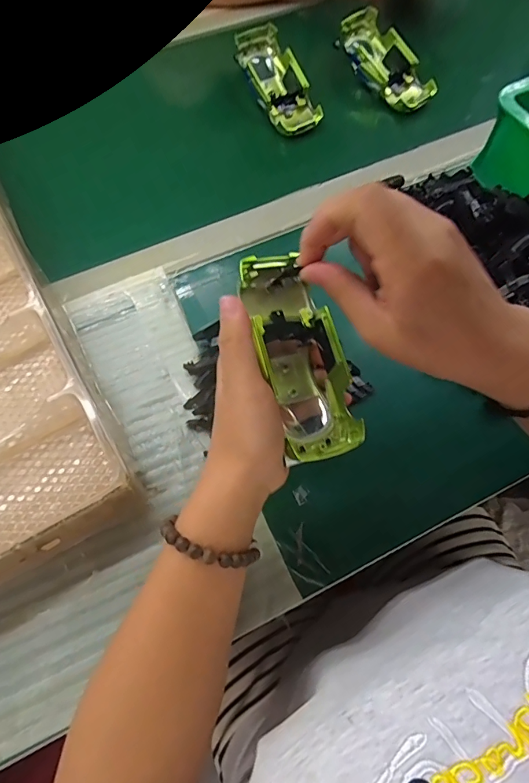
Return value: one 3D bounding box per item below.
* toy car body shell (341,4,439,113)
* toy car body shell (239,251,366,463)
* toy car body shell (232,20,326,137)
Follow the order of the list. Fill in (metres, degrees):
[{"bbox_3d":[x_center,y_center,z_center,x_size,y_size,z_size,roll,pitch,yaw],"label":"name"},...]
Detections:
[{"bbox_3d":[0.138,-0.385,0.495,0.064,0.039,0.137,-34,73,-16],"label":"toy car body shell"},{"bbox_3d":[0.023,-0.024,0.283,0.048,0.041,0.134,-18,84,-9],"label":"toy car body shell"},{"bbox_3d":[0.012,-0.354,0.488,0.060,0.032,0.134,-24,84,-11],"label":"toy car body shell"}]

